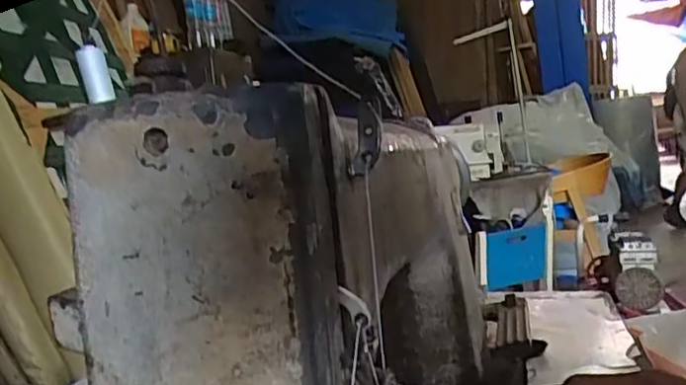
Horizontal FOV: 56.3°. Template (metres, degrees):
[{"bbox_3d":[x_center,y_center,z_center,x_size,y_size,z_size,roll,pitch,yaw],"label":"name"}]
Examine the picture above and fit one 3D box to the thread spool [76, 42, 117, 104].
[{"bbox_3d":[-0.260,-0.125,0.675,0.030,0.058,0.031,-8,6,-24],"label":"thread spool"}]

